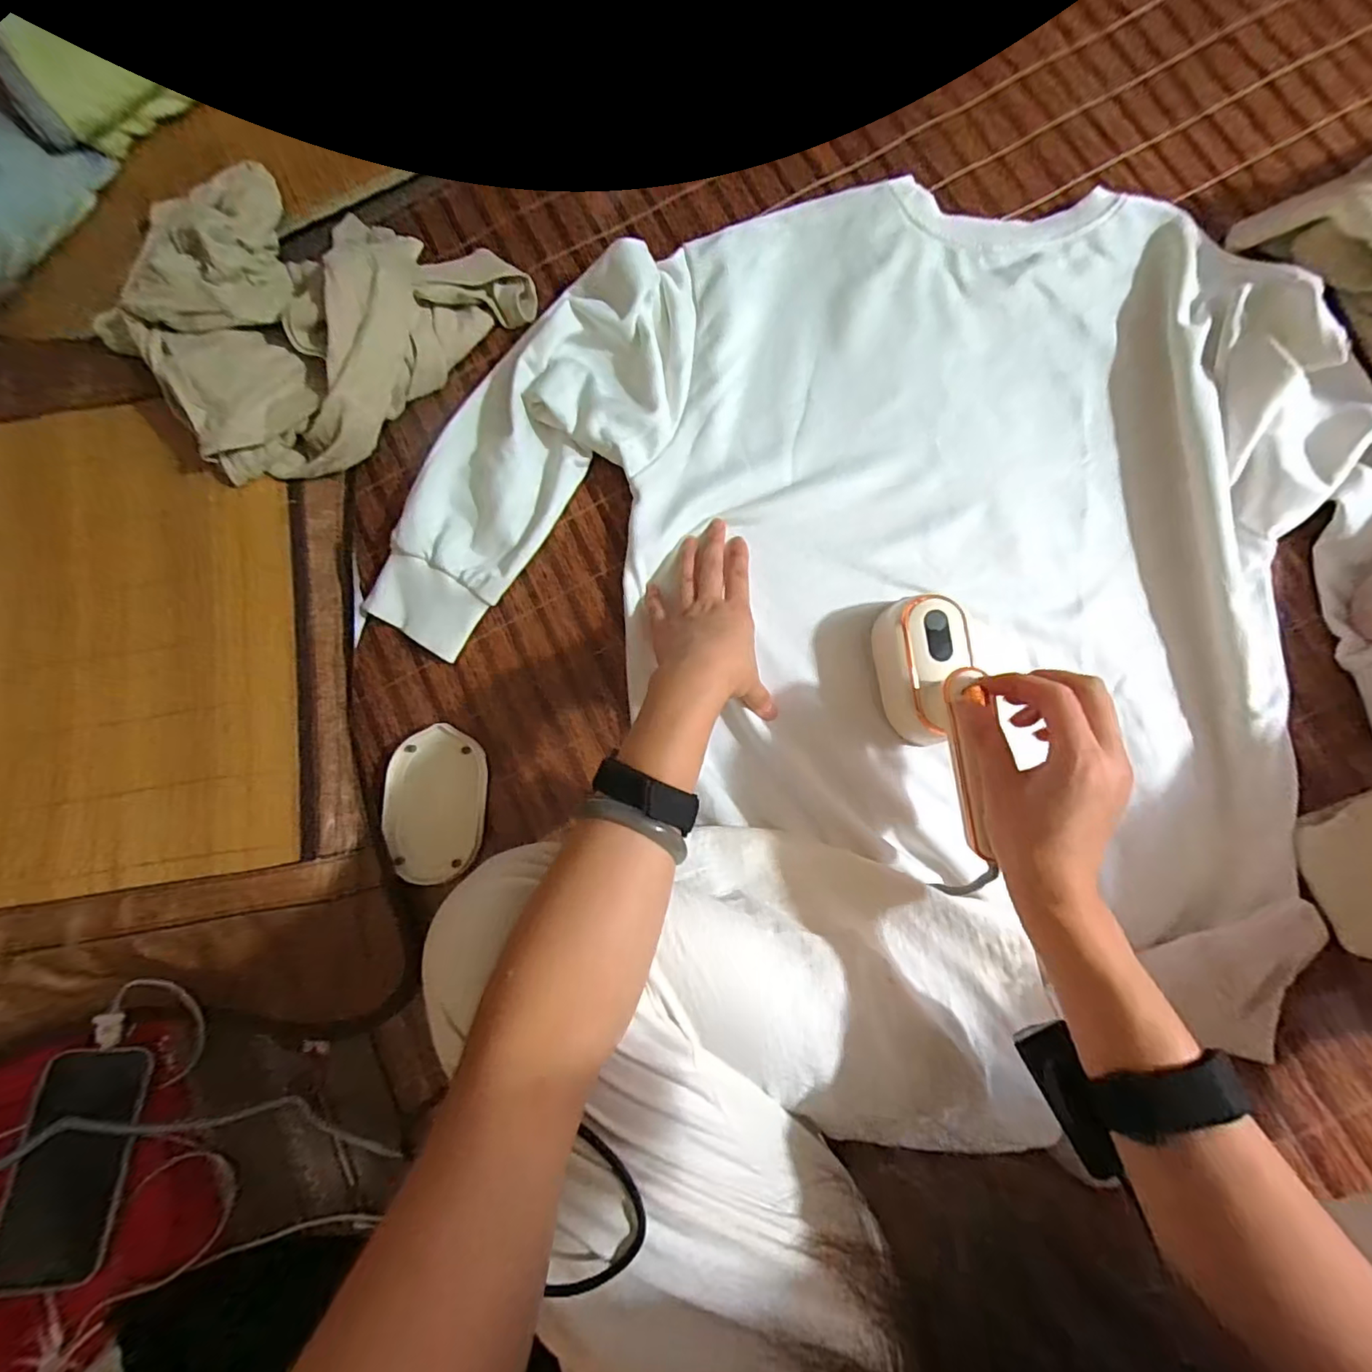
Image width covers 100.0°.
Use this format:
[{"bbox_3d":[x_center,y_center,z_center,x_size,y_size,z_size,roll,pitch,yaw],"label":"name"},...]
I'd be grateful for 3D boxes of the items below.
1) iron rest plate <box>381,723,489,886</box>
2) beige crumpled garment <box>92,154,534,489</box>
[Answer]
[{"bbox_3d":[-0.216,0.101,0.496,0.084,0.018,0.128,1,83,4],"label":"iron rest plate"},{"bbox_3d":[-0.339,-0.347,0.509,0.266,0.091,0.302,43,87,8],"label":"beige crumpled garment"}]

